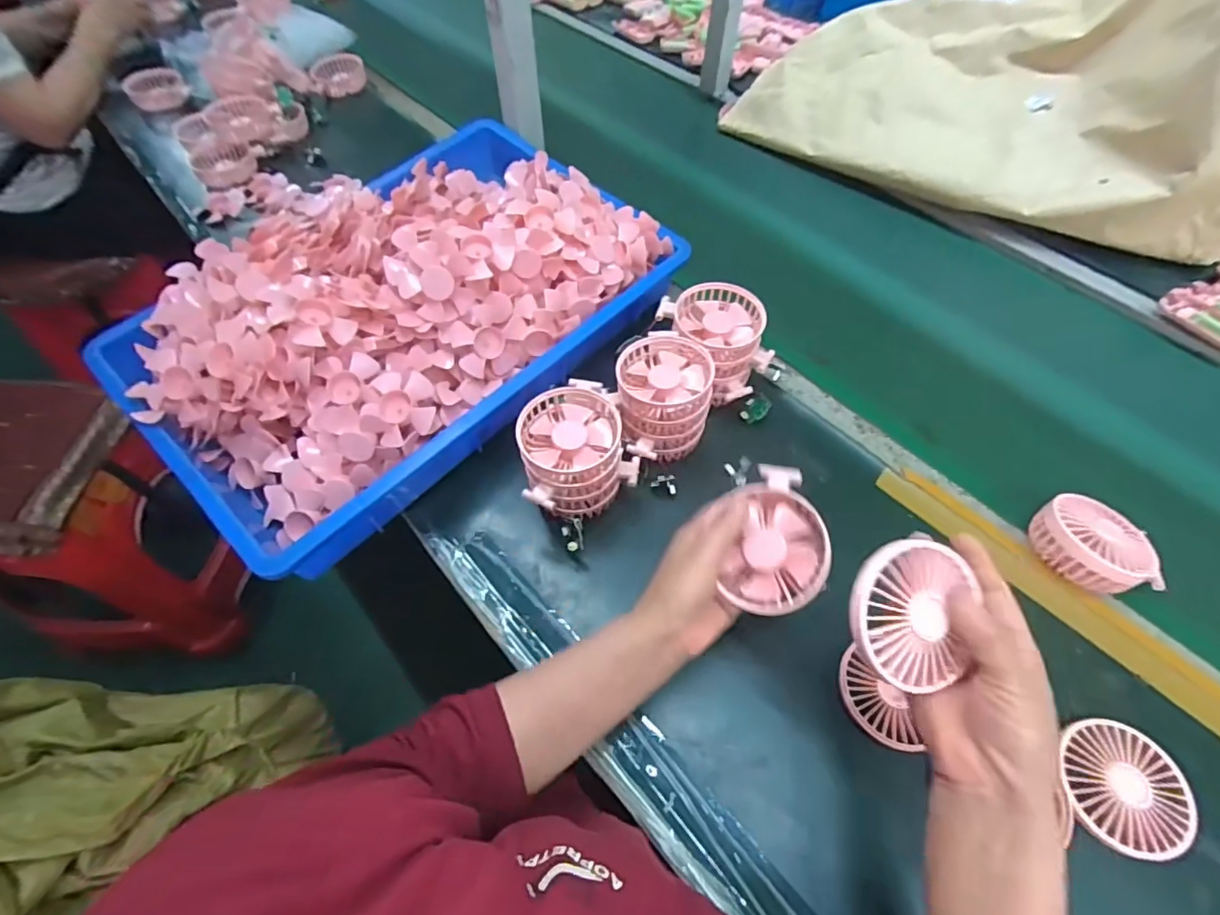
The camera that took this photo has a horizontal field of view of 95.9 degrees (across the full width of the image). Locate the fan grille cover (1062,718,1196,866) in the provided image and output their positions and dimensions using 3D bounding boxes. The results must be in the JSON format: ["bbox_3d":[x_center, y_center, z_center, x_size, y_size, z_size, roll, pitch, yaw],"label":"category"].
[{"bbox_3d":[0.383,0.245,0.408,0.080,0.015,0.086,20,59,12],"label":"fan grille cover"}]

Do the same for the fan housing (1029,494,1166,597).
[{"bbox_3d":[0.434,0.079,0.493,0.088,0.045,0.077,8,57,4],"label":"fan housing"}]

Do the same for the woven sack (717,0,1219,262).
[{"bbox_3d":[0.549,-0.572,0.746,0.694,0.308,0.322,27,60,16],"label":"woven sack"}]

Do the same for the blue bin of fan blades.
[{"bbox_3d":[-0.222,-0.173,0.606,0.360,0.134,0.547,38,64,21],"label":"blue bin of fan blades"}]

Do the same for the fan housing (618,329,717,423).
[{"bbox_3d":[0.053,-0.082,0.525,0.087,0.028,0.090,0,57,-1],"label":"fan housing"}]

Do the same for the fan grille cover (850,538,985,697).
[{"bbox_3d":[0.180,0.092,0.326,0.075,0.010,0.083,7,82,-10],"label":"fan grille cover"}]

